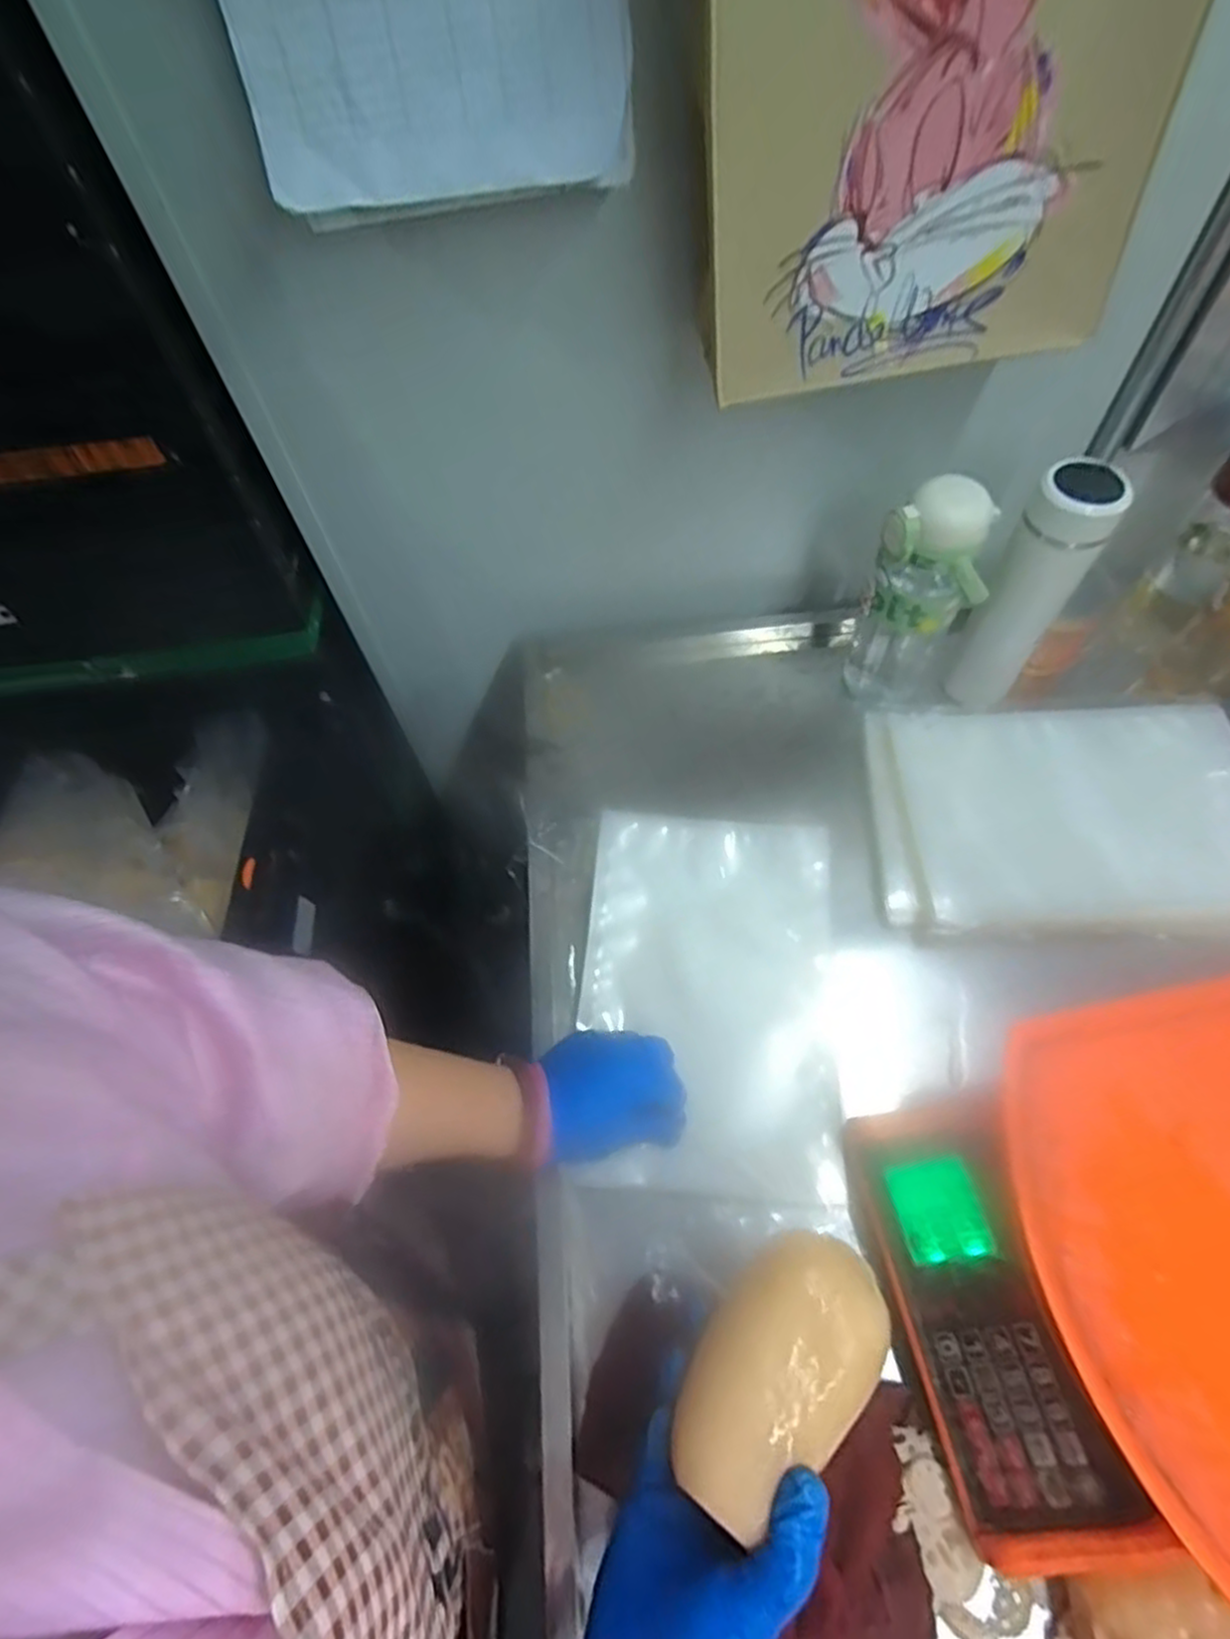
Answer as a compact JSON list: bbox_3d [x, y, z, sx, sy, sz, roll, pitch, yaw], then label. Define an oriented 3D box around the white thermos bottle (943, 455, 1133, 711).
[{"bbox_3d":[0.352,-0.189,0.633,0.066,0.214,0.061,32,67,21],"label":"white thermos bottle"}]

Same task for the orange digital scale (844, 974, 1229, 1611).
[{"bbox_3d":[0.317,0.270,0.433,0.280,0.115,0.288,-12,59,-3],"label":"orange digital scale"}]

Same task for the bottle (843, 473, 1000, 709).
[{"bbox_3d":[0.270,-0.199,0.659,0.093,0.225,0.086,13,61,12],"label":"bottle"}]

